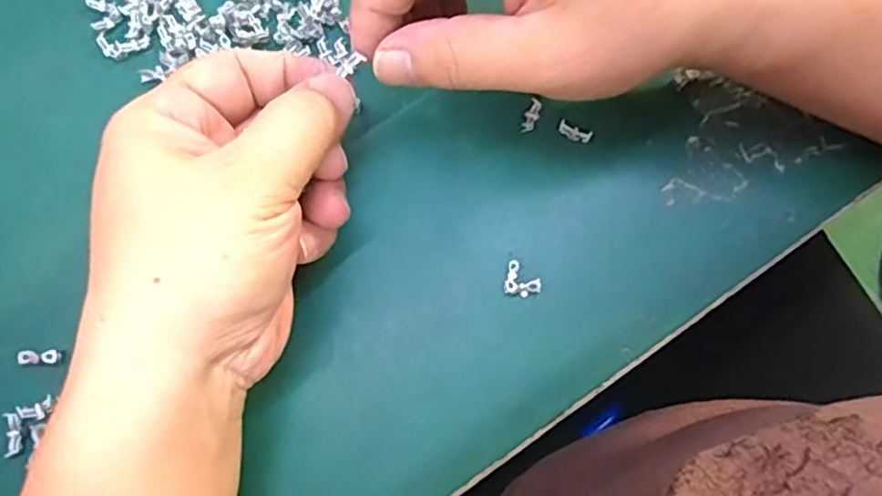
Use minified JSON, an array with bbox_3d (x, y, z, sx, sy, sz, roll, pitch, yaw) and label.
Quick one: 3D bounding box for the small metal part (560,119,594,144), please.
[{"bbox_3d":[0.051,-0.044,0.248,0.013,0.004,0.006,29,81,7],"label":"small metal part"}]

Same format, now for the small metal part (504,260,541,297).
[{"bbox_3d":[0.030,0.012,0.237,0.013,0.005,0.012,14,79,4],"label":"small metal part"}]

